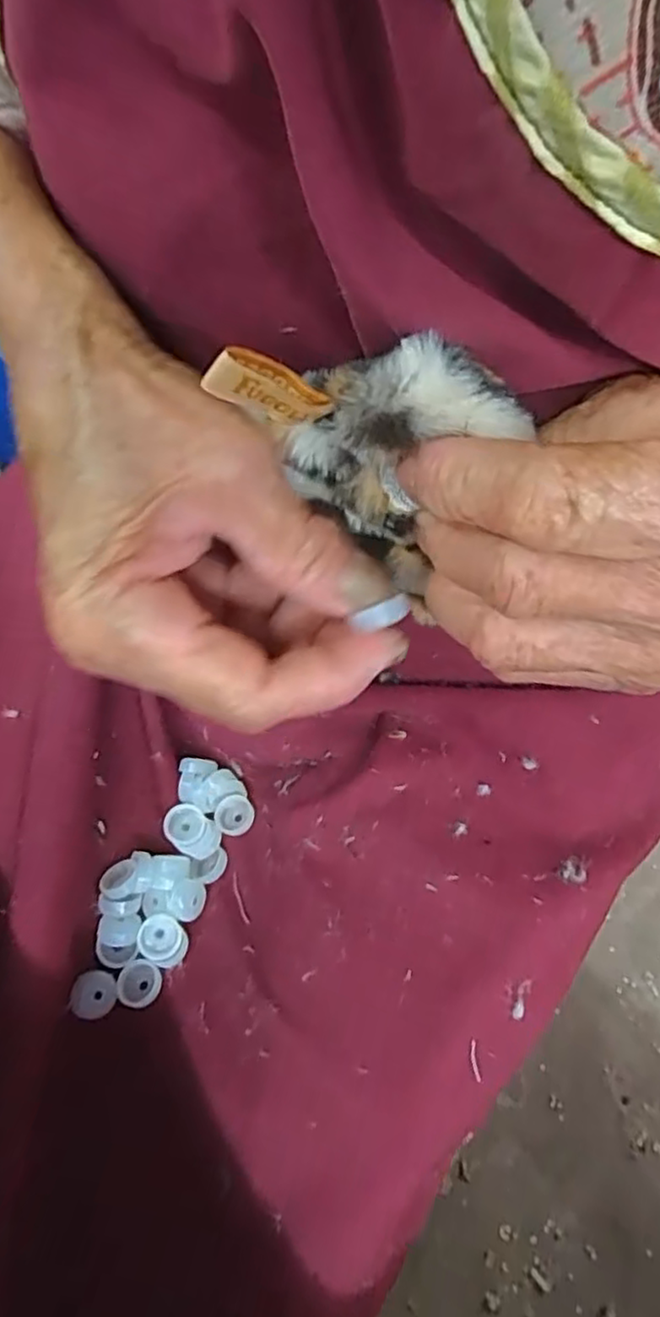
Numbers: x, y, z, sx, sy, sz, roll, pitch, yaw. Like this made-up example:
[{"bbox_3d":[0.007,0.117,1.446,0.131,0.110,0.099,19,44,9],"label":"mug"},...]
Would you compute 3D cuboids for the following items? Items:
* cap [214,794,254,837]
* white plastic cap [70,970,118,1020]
[{"bbox_3d":[-0.041,0.068,0.289,0.016,0.008,0.016,3,60,-5],"label":"cap"},{"bbox_3d":[-0.089,0.127,0.256,0.015,0.006,0.016,3,60,-5],"label":"white plastic cap"}]

